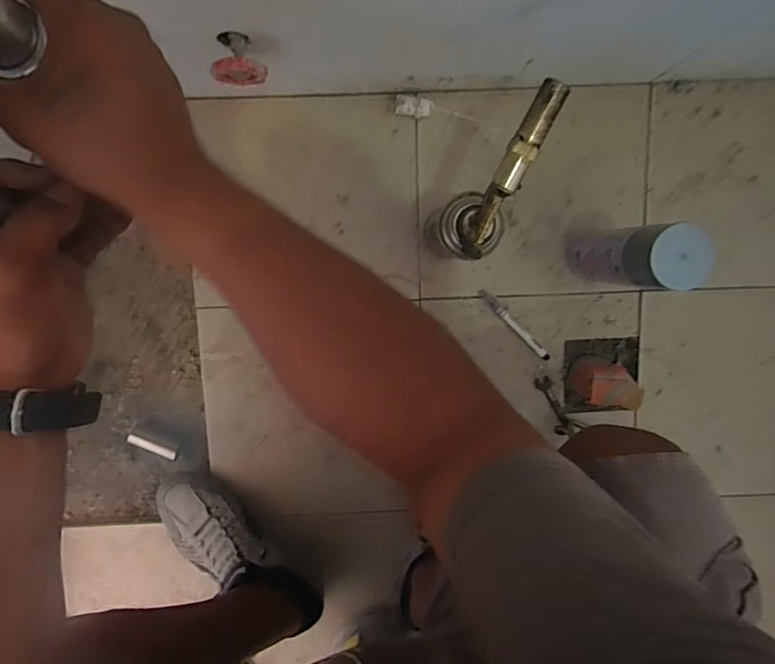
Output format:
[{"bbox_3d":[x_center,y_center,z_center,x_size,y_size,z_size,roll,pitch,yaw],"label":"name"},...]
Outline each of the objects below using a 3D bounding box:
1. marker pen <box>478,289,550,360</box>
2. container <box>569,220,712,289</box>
[{"bbox_3d":[0.171,-0.008,0.670,0.130,0.013,0.014,44,94,-7],"label":"marker pen"},{"bbox_3d":[0.268,-0.083,0.560,0.062,0.219,0.068,1,98,-2],"label":"container"}]

